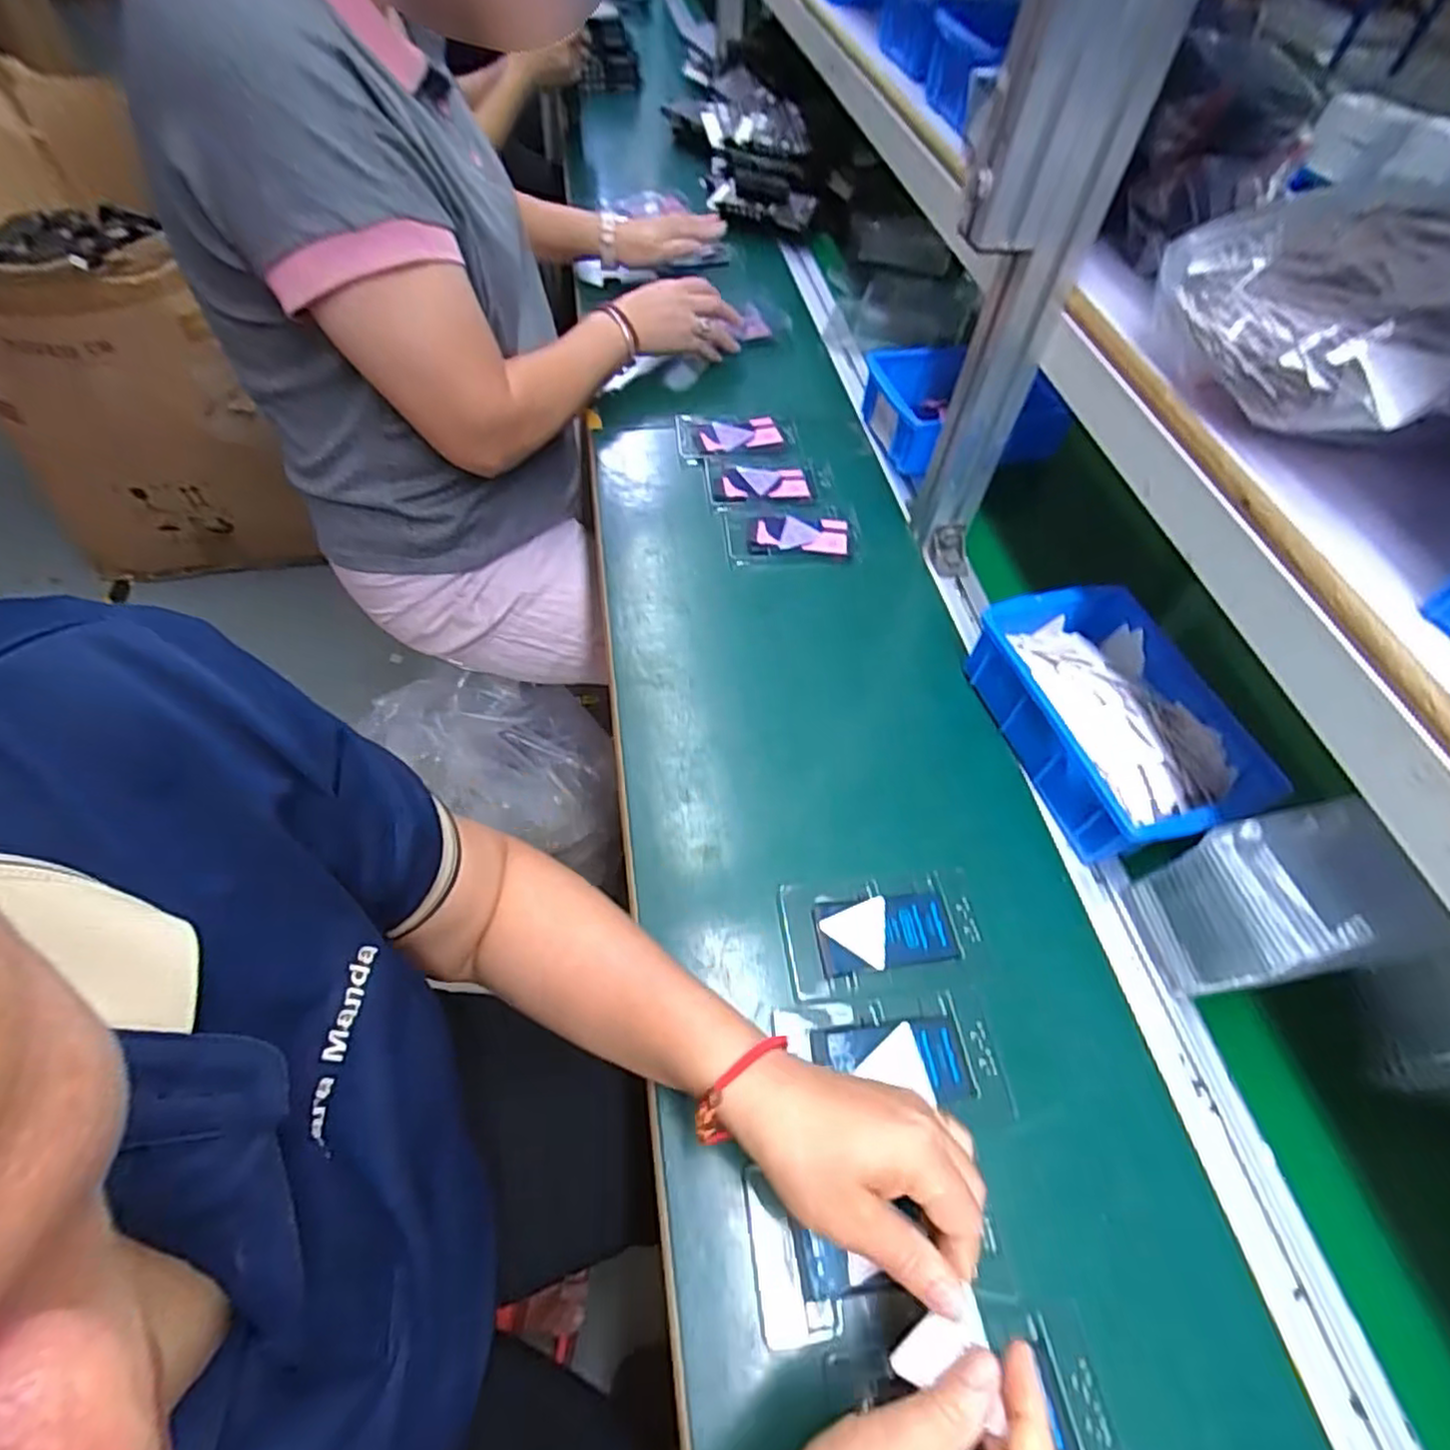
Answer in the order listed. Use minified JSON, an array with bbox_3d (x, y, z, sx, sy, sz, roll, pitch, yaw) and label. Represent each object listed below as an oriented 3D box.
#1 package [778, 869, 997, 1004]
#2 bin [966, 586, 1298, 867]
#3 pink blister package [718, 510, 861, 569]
[{"bbox_3d":[0.102,0.133,0.446,0.126,0.010,0.074,-4,57,-7],"label":"package"},{"bbox_3d":[0.288,-0.004,0.523,0.140,0.065,0.205,-15,58,-14],"label":"bin"},{"bbox_3d":[0.062,-0.179,0.655,0.123,0.014,0.066,-2,56,-5],"label":"pink blister package"}]

